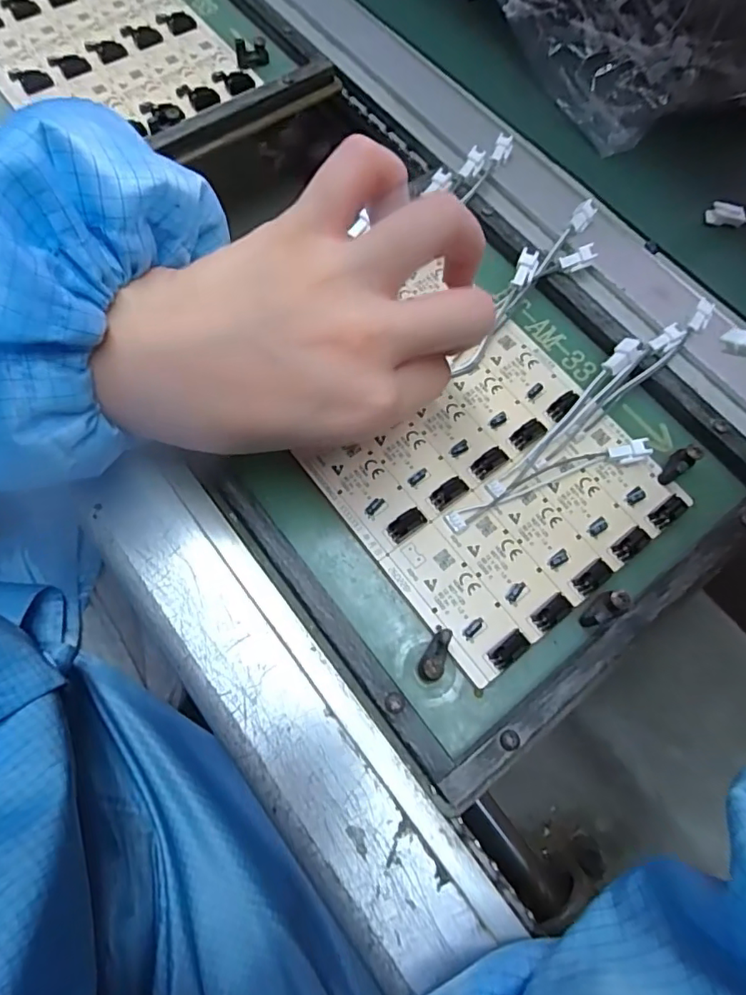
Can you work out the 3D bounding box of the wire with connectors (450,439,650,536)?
[{"bbox_3d":[0.077,-0.007,0.241,0.097,0.007,0.013,-19,70,-11],"label":"wire with connectors"}]

